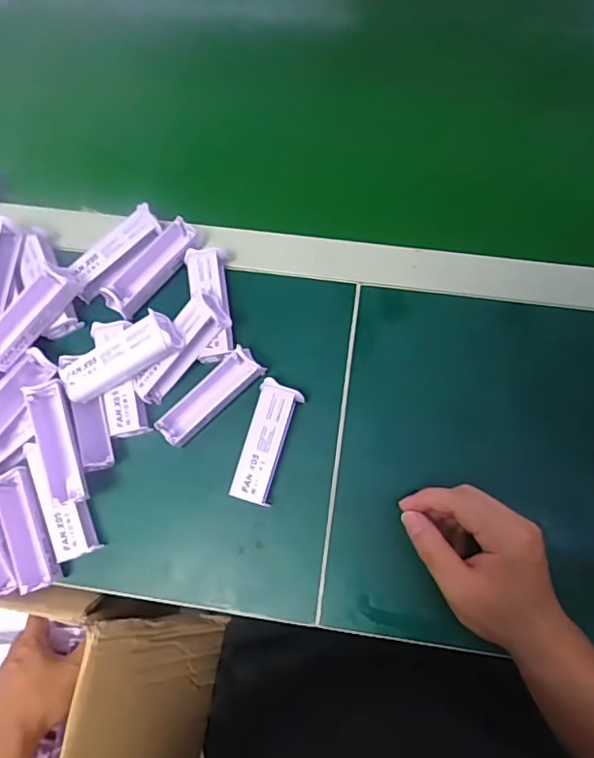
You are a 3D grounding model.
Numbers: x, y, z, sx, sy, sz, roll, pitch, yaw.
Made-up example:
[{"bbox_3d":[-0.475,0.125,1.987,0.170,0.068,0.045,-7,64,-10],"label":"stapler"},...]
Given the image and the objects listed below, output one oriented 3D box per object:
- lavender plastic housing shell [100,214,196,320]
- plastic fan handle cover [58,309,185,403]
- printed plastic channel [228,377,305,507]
[{"bbox_3d":[-0.131,-0.101,0.509,0.035,0.028,0.098,39,81,11],"label":"lavender plastic housing shell"},{"bbox_3d":[-0.144,-0.017,0.461,0.100,0.026,0.033,-29,79,10],"label":"plastic fan handle cover"},{"bbox_3d":[-0.026,0.053,0.472,0.035,0.027,0.099,15,77,6],"label":"printed plastic channel"}]

